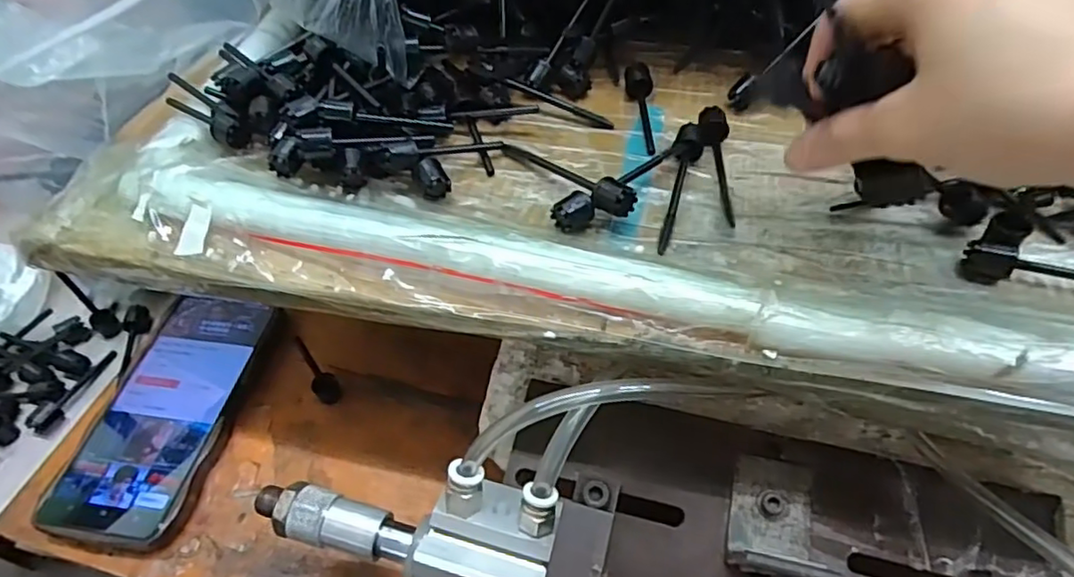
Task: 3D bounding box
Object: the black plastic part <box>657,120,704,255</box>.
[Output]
[{"bbox_3d":[0.067,-0.048,0.291,0.014,0.013,0.086,13,52,12],"label":"black plastic part"}]

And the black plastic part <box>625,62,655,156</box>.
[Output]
[{"bbox_3d":[0.057,-0.096,0.334,0.013,0.012,0.063,-1,63,0],"label":"black plastic part"}]

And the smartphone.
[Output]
[{"bbox_3d":[-0.224,0.073,0.374,0.079,0.018,0.157,6,51,7],"label":"smartphone"}]

